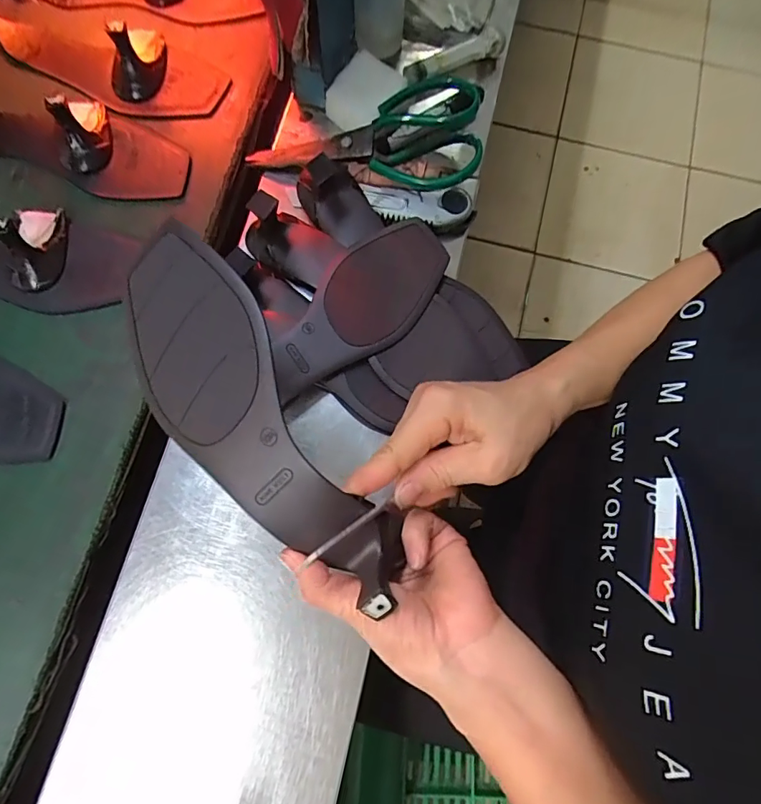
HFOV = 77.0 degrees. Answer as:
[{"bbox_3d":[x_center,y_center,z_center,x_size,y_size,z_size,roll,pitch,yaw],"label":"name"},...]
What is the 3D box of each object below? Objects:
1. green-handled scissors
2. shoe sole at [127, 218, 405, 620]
[{"bbox_3d":[-0.014,-0.246,0.428,0.204,0.035,0.101,10,76,1],"label":"green-handled scissors"},{"bbox_3d":[-0.070,0.017,0.265,0.077,0.046,0.227,-34,91,-8],"label":"shoe sole"}]

